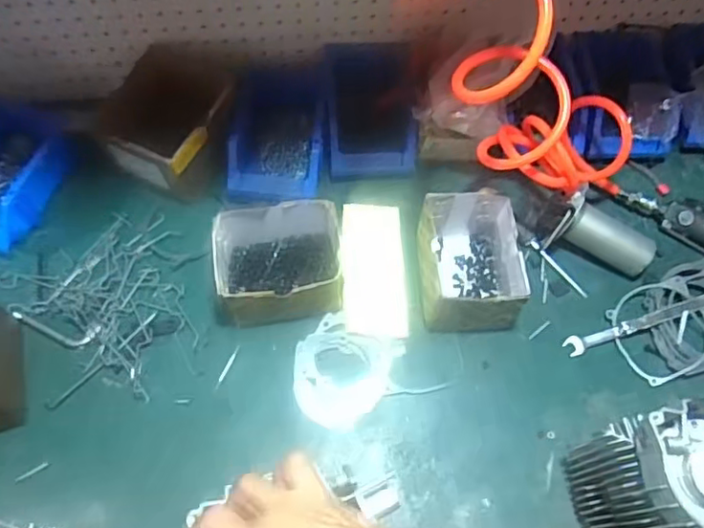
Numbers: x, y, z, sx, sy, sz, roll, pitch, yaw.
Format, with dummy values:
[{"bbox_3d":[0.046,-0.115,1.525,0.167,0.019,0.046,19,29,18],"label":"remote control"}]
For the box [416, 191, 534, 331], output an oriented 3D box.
[{"bbox_3d":[0.141,-0.006,0.742,0.115,0.093,0.170,-3,62,-1],"label":"box"}]

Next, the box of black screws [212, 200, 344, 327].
[{"bbox_3d":[-0.086,-0.001,0.733,0.152,0.088,0.119,-6,62,-3],"label":"box of black screws"}]

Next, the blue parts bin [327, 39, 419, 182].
[{"bbox_3d":[0.024,-0.206,0.842,0.123,0.076,0.167,-3,62,-1],"label":"blue parts bin"}]

